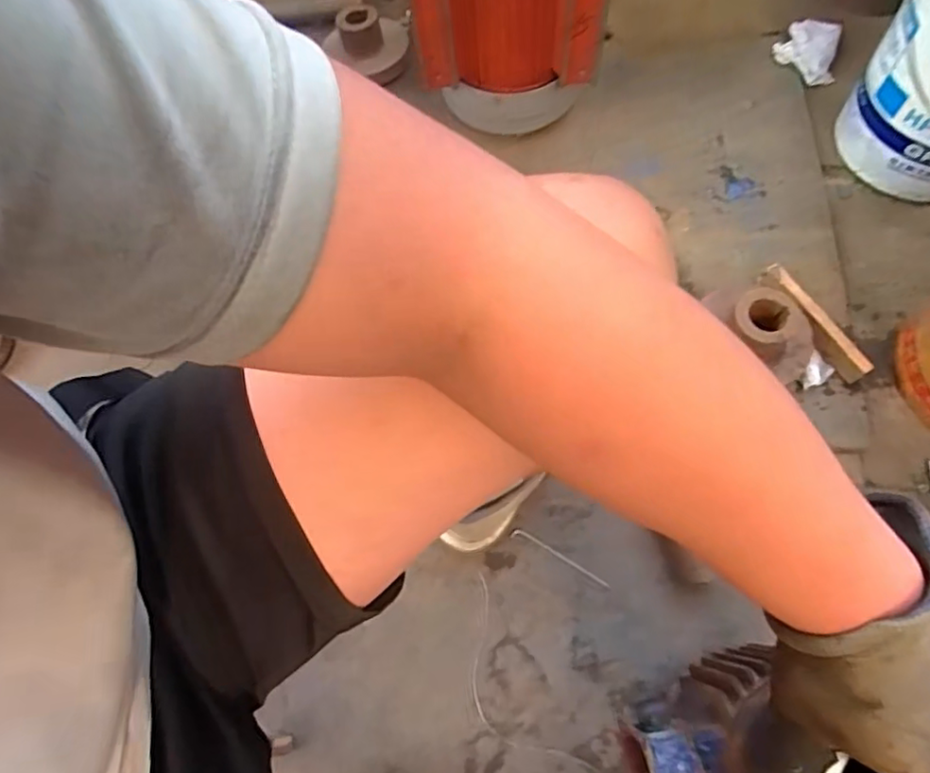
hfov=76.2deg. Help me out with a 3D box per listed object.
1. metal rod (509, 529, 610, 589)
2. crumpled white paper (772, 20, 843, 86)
[{"bbox_3d":[0.124,0.222,0.773,0.139,0.004,0.015,25,68,13],"label":"metal rod"},{"bbox_3d":[0.604,-0.587,1.028,0.113,0.029,0.109,34,76,14],"label":"crumpled white paper"}]

